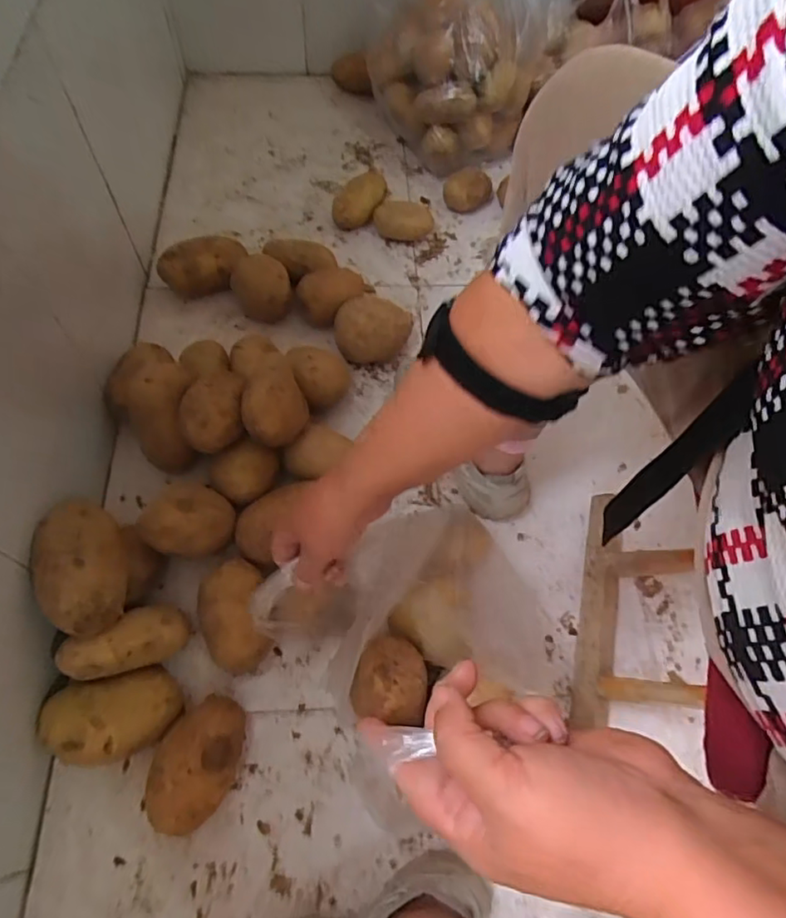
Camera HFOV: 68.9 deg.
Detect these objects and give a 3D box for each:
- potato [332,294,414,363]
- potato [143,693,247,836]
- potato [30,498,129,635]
[{"bbox_3d":[-0.029,-0.176,0.801,0.108,0.084,0.073,1,61,-3],"label":"potato"},{"bbox_3d":[-0.185,0.291,0.552,0.079,0.065,0.121,13,61,4],"label":"potato"},{"bbox_3d":[-0.301,0.100,0.551,0.071,0.056,0.126,-17,63,-12],"label":"potato"}]

